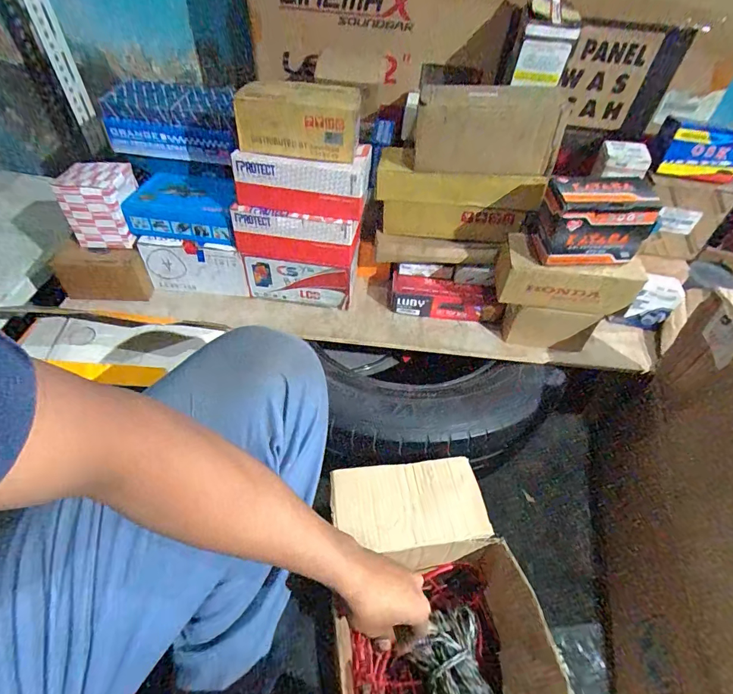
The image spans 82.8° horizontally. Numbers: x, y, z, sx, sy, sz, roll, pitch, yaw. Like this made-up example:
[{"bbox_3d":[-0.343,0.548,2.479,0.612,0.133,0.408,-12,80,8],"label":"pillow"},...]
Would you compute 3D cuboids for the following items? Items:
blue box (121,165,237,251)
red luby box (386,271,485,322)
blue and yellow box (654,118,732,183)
[{"bbox_3d":[-0.286,-0.235,0.684,0.174,0.066,0.123,9,50,4],"label":"blue box"},{"bbox_3d":[0.121,-0.085,0.726,0.158,0.048,0.058,8,50,4],"label":"red luby box"},{"bbox_3d":[0.502,-0.294,0.626,0.120,0.066,0.036,18,51,11],"label":"blue and yellow box"}]

